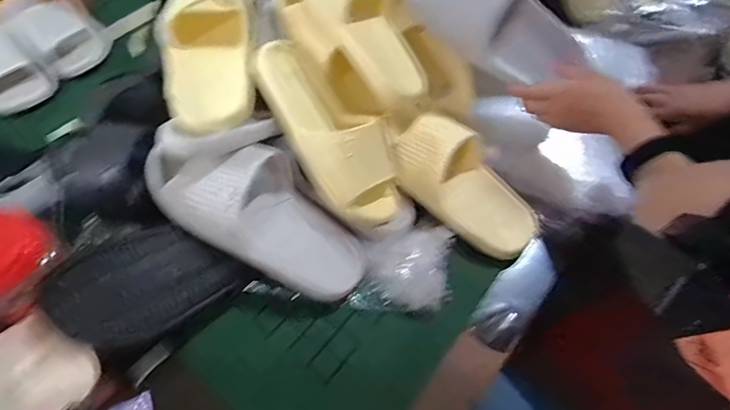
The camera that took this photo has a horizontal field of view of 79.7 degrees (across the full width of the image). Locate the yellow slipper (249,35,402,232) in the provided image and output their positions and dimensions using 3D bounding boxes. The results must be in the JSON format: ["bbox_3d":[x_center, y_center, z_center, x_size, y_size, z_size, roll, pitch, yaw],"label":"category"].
[{"bbox_3d":[-0.040,-0.084,0.527,0.104,0.064,0.255,-37,94,-22],"label":"yellow slipper"}]

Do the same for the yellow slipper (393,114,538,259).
[{"bbox_3d":[0.133,-0.027,0.564,0.210,0.066,0.098,45,65,-1],"label":"yellow slipper"}]

